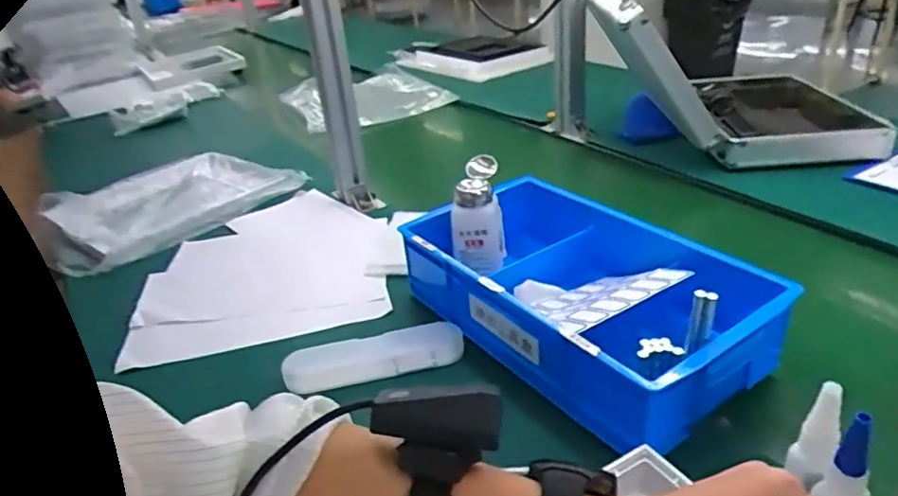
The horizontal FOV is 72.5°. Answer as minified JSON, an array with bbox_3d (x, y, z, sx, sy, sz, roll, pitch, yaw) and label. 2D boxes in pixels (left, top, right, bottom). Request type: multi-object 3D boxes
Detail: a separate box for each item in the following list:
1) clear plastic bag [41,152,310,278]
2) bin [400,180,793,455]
[{"bbox_3d":[-0.466,-0.082,1.010,0.383,0.056,0.311,-29,36,-35],"label":"clear plastic bag"},{"bbox_3d":[0.125,0.037,0.615,0.213,0.081,0.355,-25,34,-30],"label":"bin"}]

